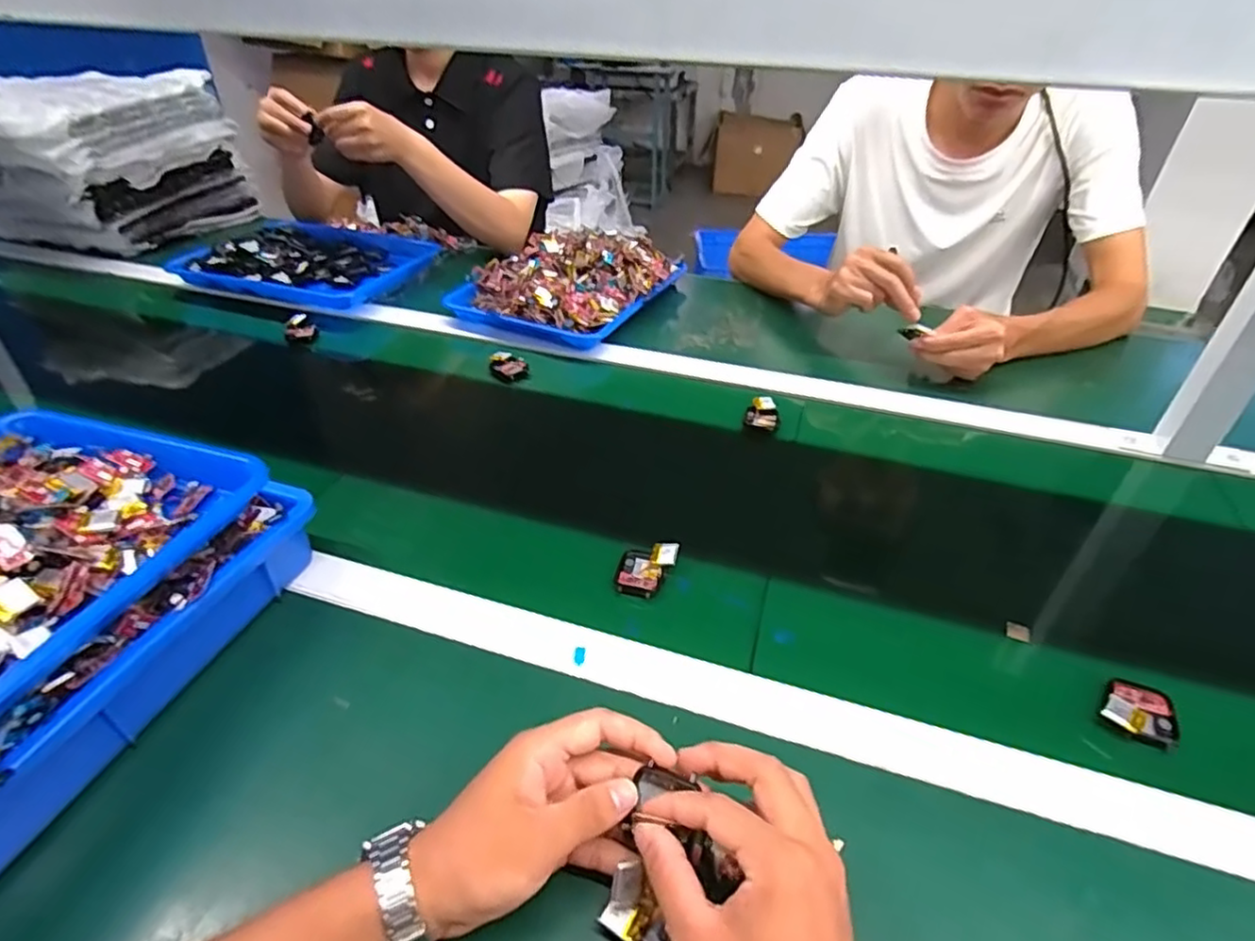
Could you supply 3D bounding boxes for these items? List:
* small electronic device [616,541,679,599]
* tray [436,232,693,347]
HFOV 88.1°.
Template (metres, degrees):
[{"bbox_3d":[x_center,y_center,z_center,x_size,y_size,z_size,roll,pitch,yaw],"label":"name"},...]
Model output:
[{"bbox_3d":[0.016,0.078,0.528,0.043,0.019,0.047,11,39,12],"label":"small electronic device"},{"bbox_3d":[-0.083,-0.282,0.941,0.245,0.081,0.279,20,42,22],"label":"tray"}]

